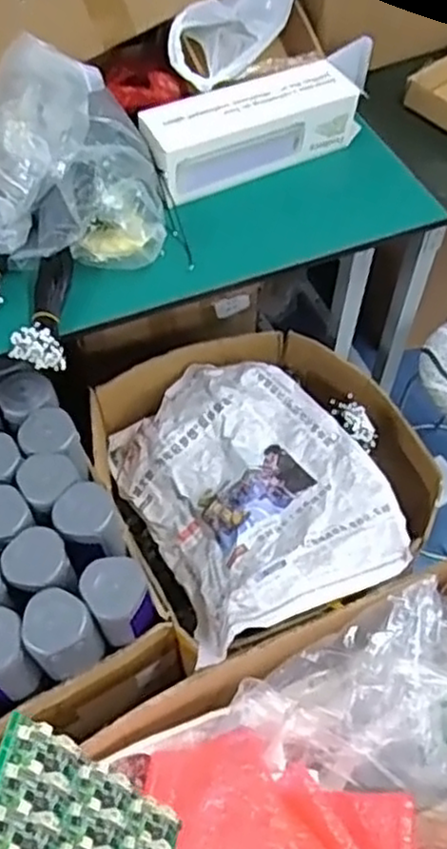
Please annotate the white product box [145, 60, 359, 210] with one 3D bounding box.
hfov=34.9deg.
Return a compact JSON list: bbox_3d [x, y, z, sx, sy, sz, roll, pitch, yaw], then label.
[{"bbox_3d":[0.042,-0.459,1.121,0.345,0.107,0.113,-25,61,-16],"label":"white product box"}]

